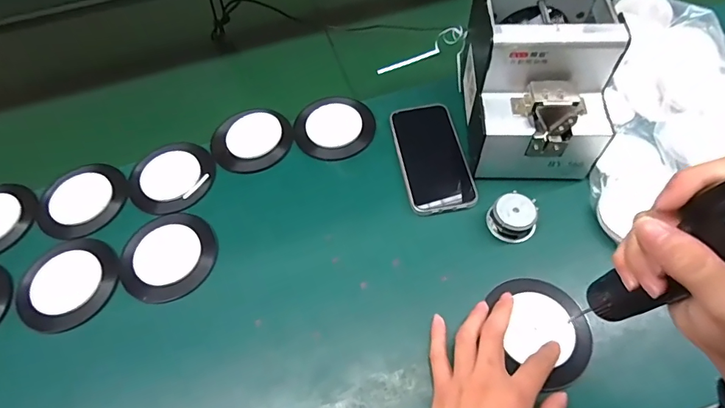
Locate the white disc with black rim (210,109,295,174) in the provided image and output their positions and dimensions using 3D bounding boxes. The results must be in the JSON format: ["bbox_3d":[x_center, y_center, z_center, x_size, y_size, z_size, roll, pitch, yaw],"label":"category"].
[{"bbox_3d":[-0.136,-0.080,0.529,0.097,0.021,0.078,-3,58,2],"label":"white disc with black rim"}]

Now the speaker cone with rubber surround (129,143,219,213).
[{"bbox_3d":[-0.226,-0.031,0.512,0.097,0.018,0.090,-10,58,-2],"label":"speaker cone with rubber surround"}]

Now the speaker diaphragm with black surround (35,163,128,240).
[{"bbox_3d":[-0.326,-0.006,0.505,0.083,0.016,0.099,38,68,24],"label":"speaker diaphragm with black surround"}]

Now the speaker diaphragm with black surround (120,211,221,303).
[{"bbox_3d":[-0.206,0.053,0.462,0.095,0.012,0.092,-2,58,3],"label":"speaker diaphragm with black surround"}]

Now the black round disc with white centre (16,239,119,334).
[{"bbox_3d":[-0.305,0.082,0.450,0.086,0.018,0.097,17,61,14],"label":"black round disc with white centre"}]

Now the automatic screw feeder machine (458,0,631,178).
[{"bbox_3d":[0.187,-0.135,0.468,0.122,0.152,0.163,1,59,5],"label":"automatic screw feeder machine"}]

